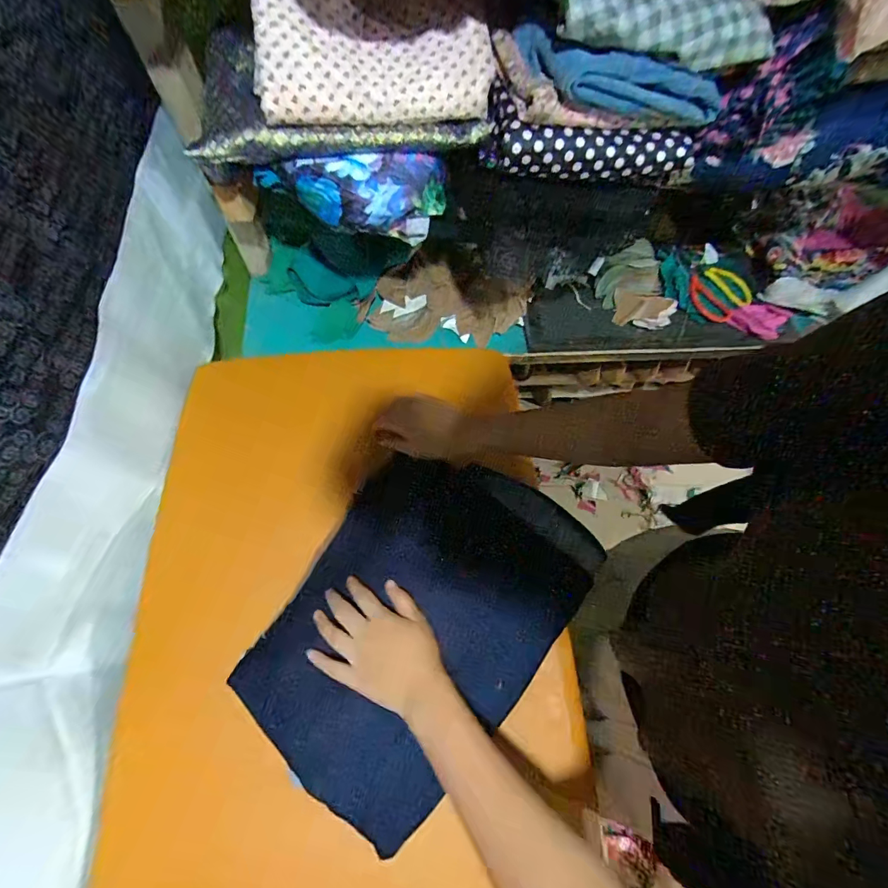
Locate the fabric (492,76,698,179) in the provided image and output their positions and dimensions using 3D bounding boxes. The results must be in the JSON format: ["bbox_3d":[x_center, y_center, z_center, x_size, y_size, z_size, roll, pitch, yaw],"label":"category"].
[{"bbox_3d":[0.173,-0.355,0.485,0.242,0.054,0.083,-5,66,-5],"label":"fabric"}]

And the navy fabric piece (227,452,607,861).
[{"bbox_3d":[-0.022,0.177,0.454,0.261,0.025,0.357,34,68,12],"label":"navy fabric piece"}]

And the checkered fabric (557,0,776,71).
[{"bbox_3d":[0.211,-0.404,0.398,0.227,0.053,0.049,-5,66,-5],"label":"checkered fabric"}]

